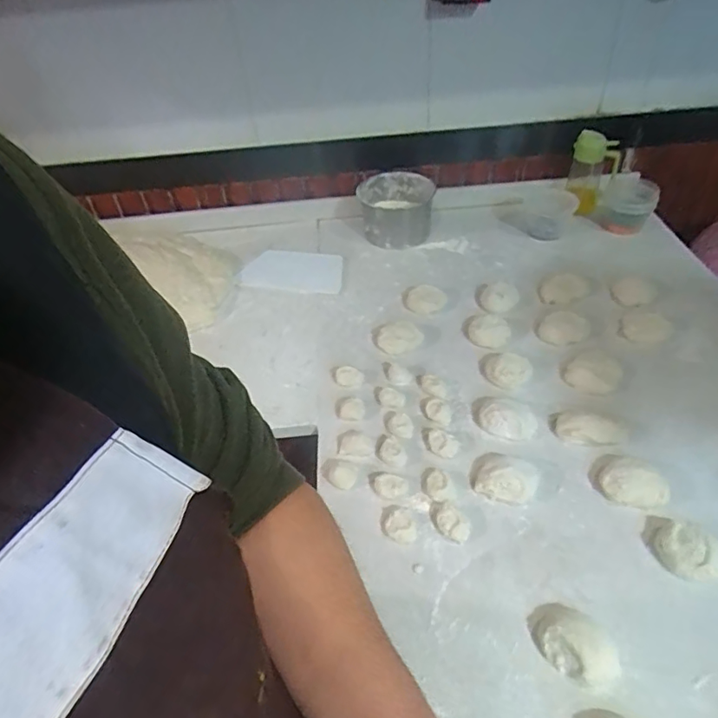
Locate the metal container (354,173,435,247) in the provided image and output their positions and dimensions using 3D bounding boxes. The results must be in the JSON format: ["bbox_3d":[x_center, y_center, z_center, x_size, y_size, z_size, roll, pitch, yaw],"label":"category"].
[{"bbox_3d":[0.082,-0.345,1.230,0.178,0.113,0.153,5,44,10],"label":"metal container"}]

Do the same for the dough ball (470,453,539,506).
[{"bbox_3d":[0.202,0.163,0.728,0.086,0.032,0.066,22,50,25],"label":"dough ball"}]

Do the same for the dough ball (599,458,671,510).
[{"bbox_3d":[0.375,0.165,0.713,0.085,0.032,0.074,17,48,21],"label":"dough ball"}]

